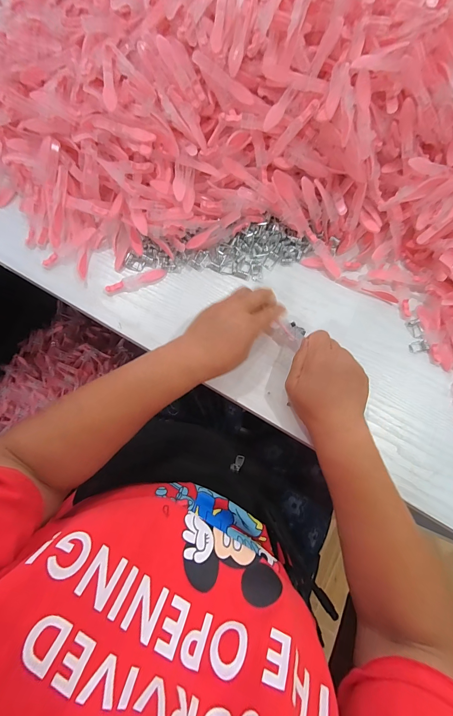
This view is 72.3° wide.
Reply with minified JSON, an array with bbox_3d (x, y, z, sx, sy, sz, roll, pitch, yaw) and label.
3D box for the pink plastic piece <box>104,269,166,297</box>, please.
[{"bbox_3d":[-0.117,-0.099,0.401,0.078,0.013,0.018,-26,80,-6],"label":"pink plastic piece"}]

